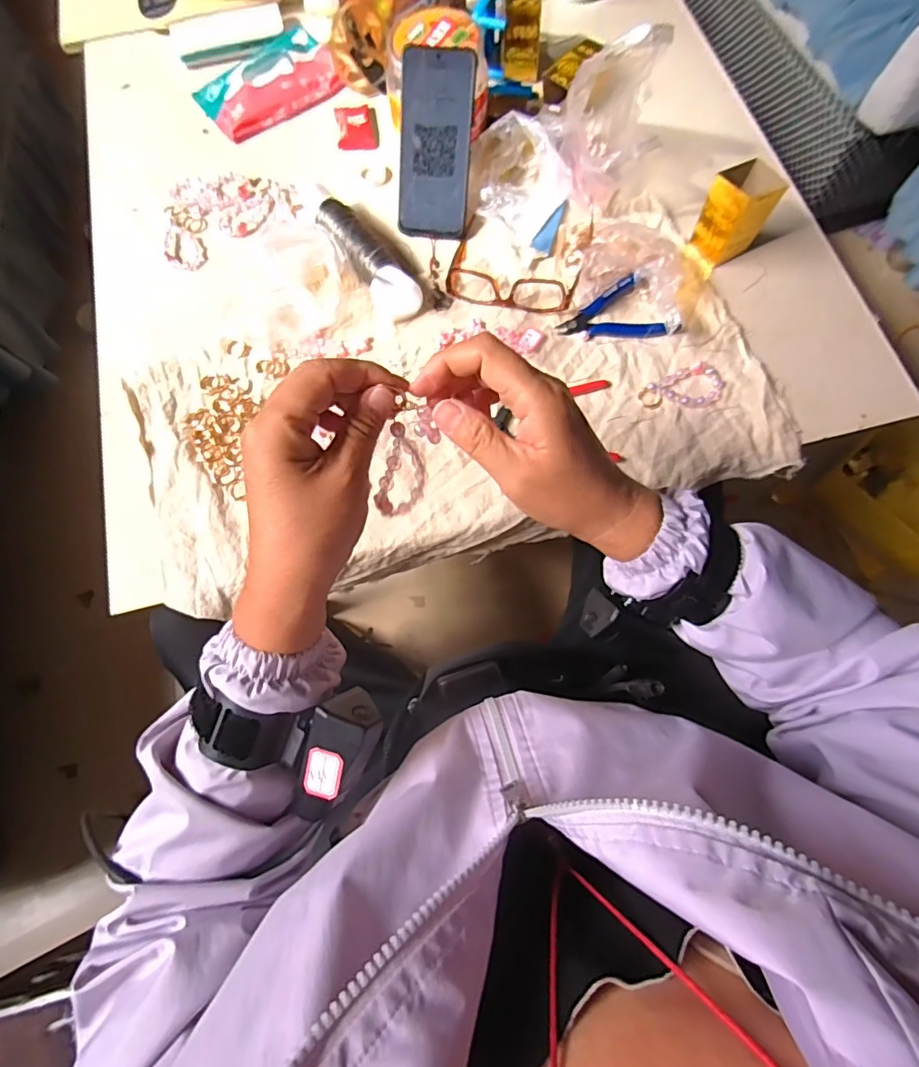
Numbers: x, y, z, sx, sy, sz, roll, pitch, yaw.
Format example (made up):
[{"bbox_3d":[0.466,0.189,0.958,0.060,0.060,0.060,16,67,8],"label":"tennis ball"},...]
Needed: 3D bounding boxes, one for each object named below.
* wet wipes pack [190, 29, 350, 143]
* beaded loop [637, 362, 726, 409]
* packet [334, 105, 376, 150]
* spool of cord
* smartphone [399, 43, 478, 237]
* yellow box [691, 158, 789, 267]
[{"bbox_3d":[-0.237,-0.560,0.656,0.166,0.018,0.111,-37,75,-9],"label":"wet wipes pack"},{"bbox_3d":[0.221,-0.144,0.517,0.083,0.013,0.040,-13,73,-2],"label":"beaded loop"},{"bbox_3d":[-0.127,-0.490,0.632,0.042,0.010,0.068,-10,73,-1],"label":"packet"},{"bbox_3d":[-0.095,-0.288,0.554,0.042,0.039,0.154,-34,75,-8],"label":"spool of cord"},{"bbox_3d":[-0.025,-0.402,0.548,0.076,0.159,0.010,7,28,4],"label":"smartphone"},{"bbox_3d":[0.283,-0.329,0.541,0.049,0.080,0.053,-30,74,-7],"label":"yellow box"}]

